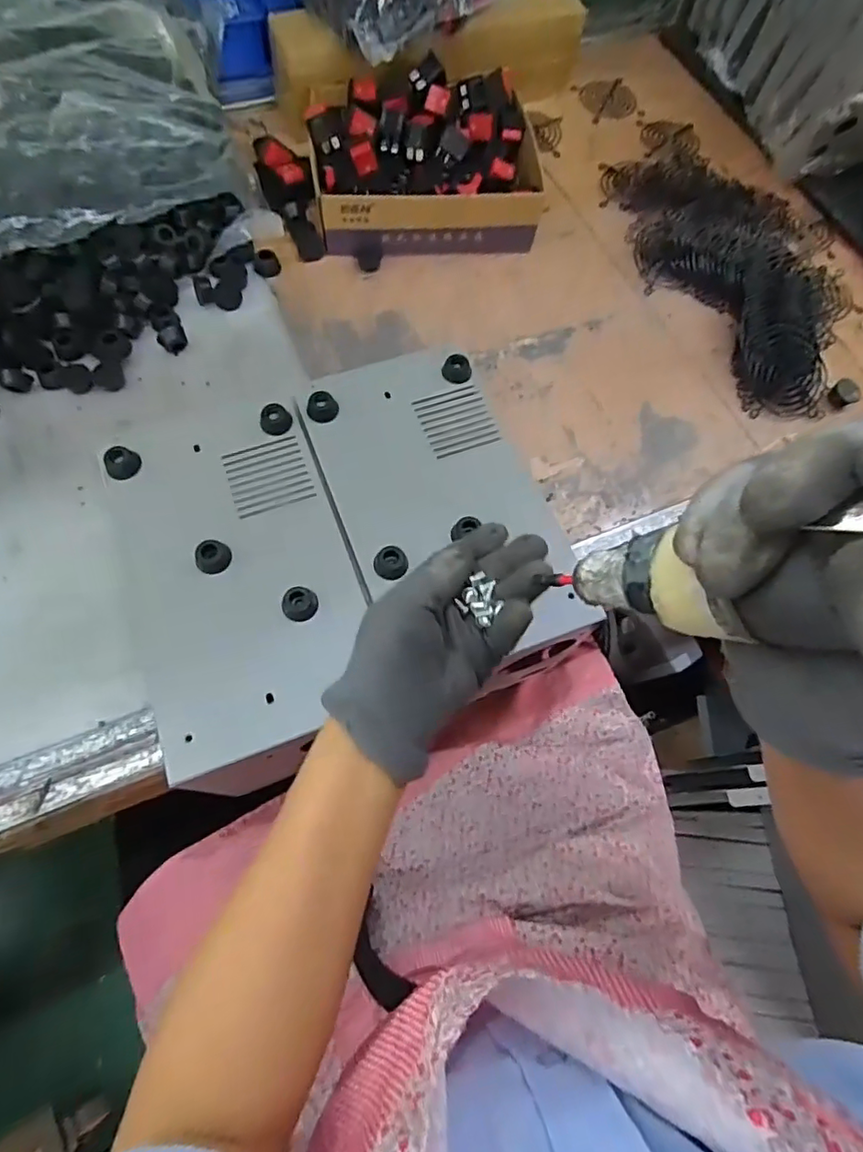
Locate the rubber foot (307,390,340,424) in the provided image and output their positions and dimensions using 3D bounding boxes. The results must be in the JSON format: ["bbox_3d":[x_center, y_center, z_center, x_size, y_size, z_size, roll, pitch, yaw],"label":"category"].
[{"bbox_3d":[-0.087,-0.135,0.459,0.023,0.017,0.021,1,69,-2],"label":"rubber foot"}]

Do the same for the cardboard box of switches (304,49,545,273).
[{"bbox_3d":[-0.007,-0.398,0.548,0.206,0.074,0.171,-10,70,-6],"label":"cardboard box of switches"}]

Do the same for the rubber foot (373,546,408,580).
[{"bbox_3d":[-0.029,-0.009,0.415,0.024,0.013,0.022,1,69,-2],"label":"rubber foot"}]

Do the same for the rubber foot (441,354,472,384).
[{"bbox_3d":[0.022,-0.174,0.484,0.024,0.015,0.021,12,69,2],"label":"rubber foot"}]

